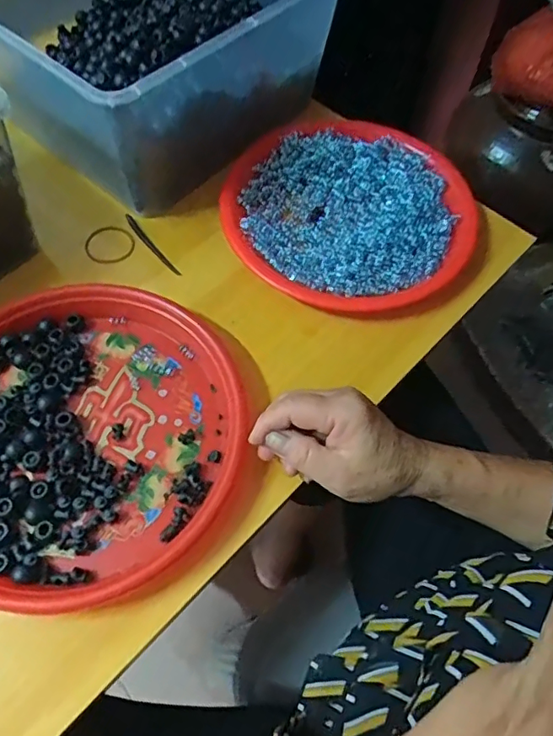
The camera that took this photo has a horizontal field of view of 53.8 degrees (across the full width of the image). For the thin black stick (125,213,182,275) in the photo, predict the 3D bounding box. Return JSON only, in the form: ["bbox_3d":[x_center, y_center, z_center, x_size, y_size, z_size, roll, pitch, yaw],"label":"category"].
[{"bbox_3d":[-0.112,-0.110,0.486,0.008,0.010,0.080,-36,68,-19],"label":"thin black stick"}]

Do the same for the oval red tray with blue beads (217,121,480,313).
[{"bbox_3d":[0.068,-0.149,0.503,0.231,0.026,0.211,-11,62,-8],"label":"oval red tray with blue beads"}]

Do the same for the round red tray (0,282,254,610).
[{"bbox_3d":[-0.145,0.042,0.394,0.234,0.024,0.224,1,61,-2],"label":"round red tray"}]

